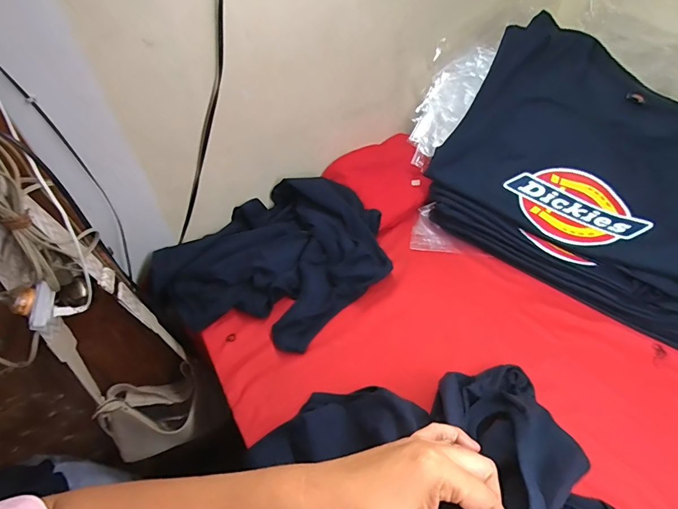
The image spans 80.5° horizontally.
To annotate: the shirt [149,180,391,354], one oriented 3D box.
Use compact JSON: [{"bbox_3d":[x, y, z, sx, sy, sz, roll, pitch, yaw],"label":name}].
[{"bbox_3d":[-0.129,0.004,0.786,0.427,0.103,0.352,-35,55,-25],"label":"shirt"}]

